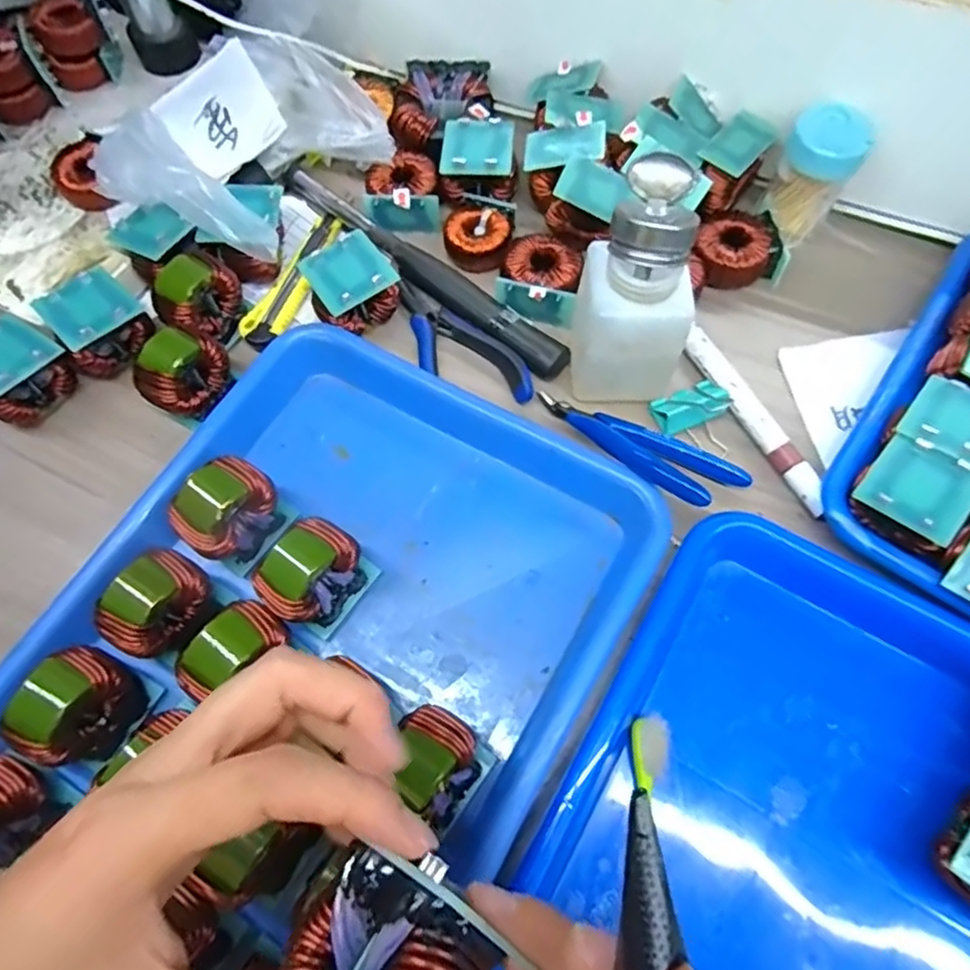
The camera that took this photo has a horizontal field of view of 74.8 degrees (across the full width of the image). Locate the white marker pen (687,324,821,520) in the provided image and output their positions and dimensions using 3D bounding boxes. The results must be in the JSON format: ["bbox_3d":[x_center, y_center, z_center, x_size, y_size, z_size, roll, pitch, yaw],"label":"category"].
[{"bbox_3d":[0.154,-0.039,0.364,0.013,0.011,0.126,-27,69,-10],"label":"white marker pen"}]

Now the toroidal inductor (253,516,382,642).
[{"bbox_3d":[-0.084,0.046,0.318,0.038,0.053,0.050,33,75,15],"label":"toroidal inductor"}]

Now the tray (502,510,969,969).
[{"bbox_3d":[0.133,0.209,0.264,0.257,0.052,0.351,31,73,11],"label":"tray"}]

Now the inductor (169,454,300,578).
[{"bbox_3d":[-0.130,0.015,0.331,0.034,0.053,0.049,34,75,15],"label":"inductor"}]

